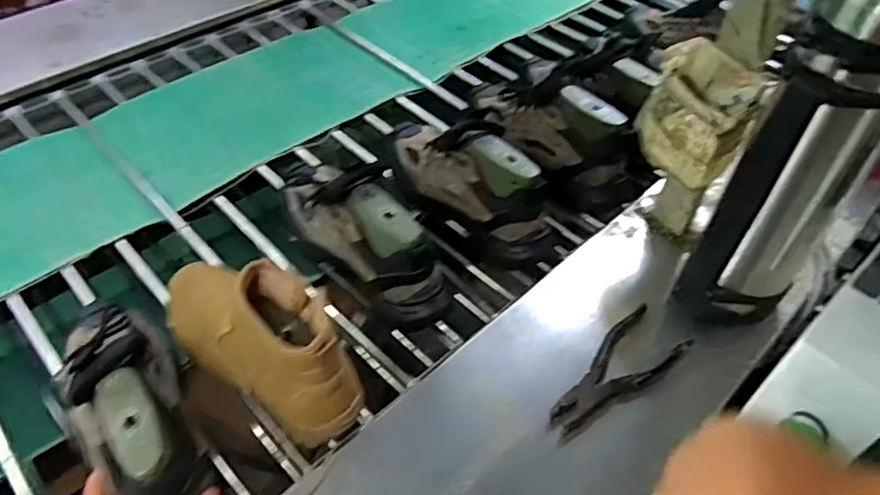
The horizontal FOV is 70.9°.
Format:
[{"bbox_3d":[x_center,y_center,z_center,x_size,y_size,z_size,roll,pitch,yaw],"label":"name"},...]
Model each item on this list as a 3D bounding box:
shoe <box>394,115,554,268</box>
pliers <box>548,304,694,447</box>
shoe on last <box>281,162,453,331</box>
[{"bbox_3d":[0.027,-0.098,0.834,0.092,0.148,0.288,-31,57,-26],"label":"shoe"},{"bbox_3d":[0.177,0.131,0.660,0.188,0.025,0.072,-27,56,-24],"label":"pliers"},{"bbox_3d":[-0.089,-0.028,0.747,0.098,0.121,0.261,-34,59,-28],"label":"shoe on last"}]

